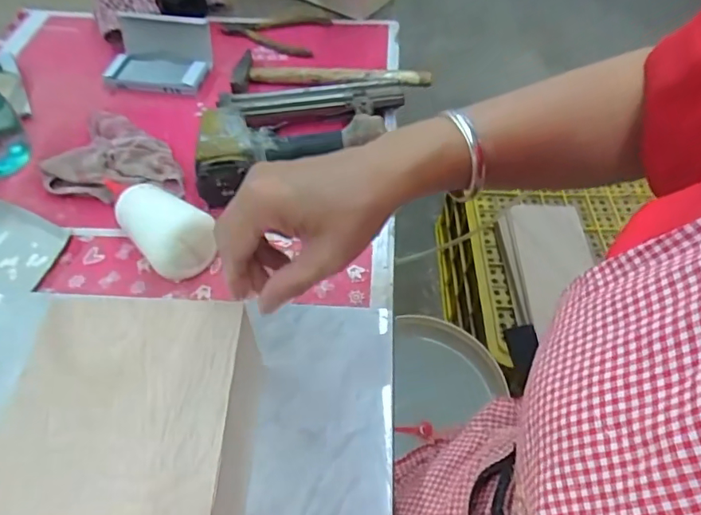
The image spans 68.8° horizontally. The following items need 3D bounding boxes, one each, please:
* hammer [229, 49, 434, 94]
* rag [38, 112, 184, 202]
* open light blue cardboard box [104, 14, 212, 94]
[{"bbox_3d":[-0.024,-0.227,0.644,0.241,0.027,0.069,1,51,2],"label":"hammer"},{"bbox_3d":[-0.248,-0.097,0.547,0.154,0.024,0.108,25,56,20],"label":"rag"},{"bbox_3d":[-0.248,-0.259,0.653,0.125,0.064,0.085,7,52,7],"label":"open light blue cardboard box"}]

